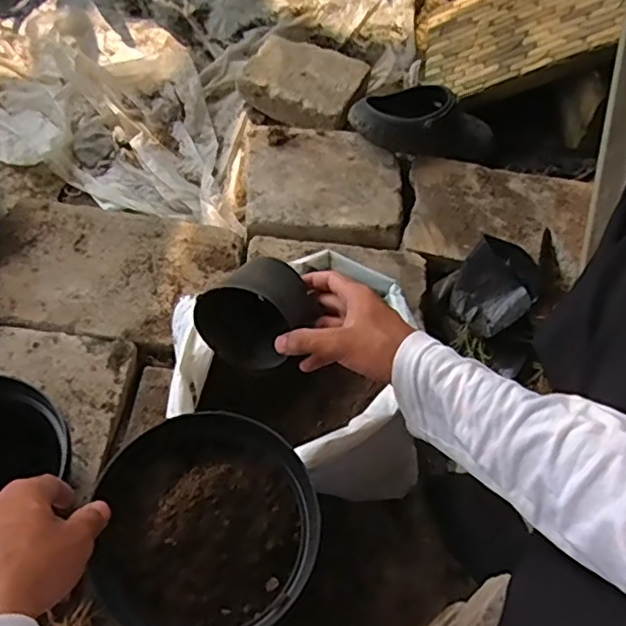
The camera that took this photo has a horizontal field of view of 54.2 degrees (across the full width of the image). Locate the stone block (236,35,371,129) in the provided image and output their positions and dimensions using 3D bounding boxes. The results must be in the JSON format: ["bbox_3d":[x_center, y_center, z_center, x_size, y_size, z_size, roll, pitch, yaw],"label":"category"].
[{"bbox_3d":[-0.015,-0.415,1.102,0.204,0.066,0.149,22,62,11],"label":"stone block"}]

